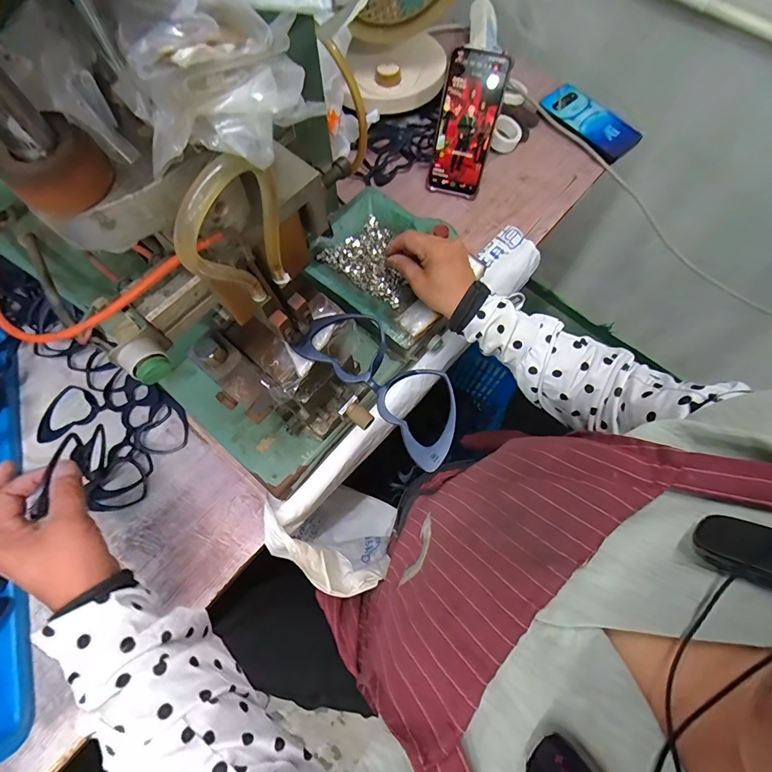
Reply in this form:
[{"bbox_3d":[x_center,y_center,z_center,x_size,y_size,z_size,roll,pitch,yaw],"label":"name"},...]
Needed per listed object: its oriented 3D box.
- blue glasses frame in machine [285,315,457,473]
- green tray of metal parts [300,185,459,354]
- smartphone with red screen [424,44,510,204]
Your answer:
[{"bbox_3d":[-0.002,-0.007,0.290,0.143,0.015,0.060,42,76,12],"label":"blue glasses frame in machine"},{"bbox_3d":[0.004,-0.153,0.476,0.182,0.020,0.156,39,76,11],"label":"green tray of metal parts"},{"bbox_3d":[0.107,-0.347,0.528,0.075,0.166,0.015,13,45,3],"label":"smartphone with red screen"}]

